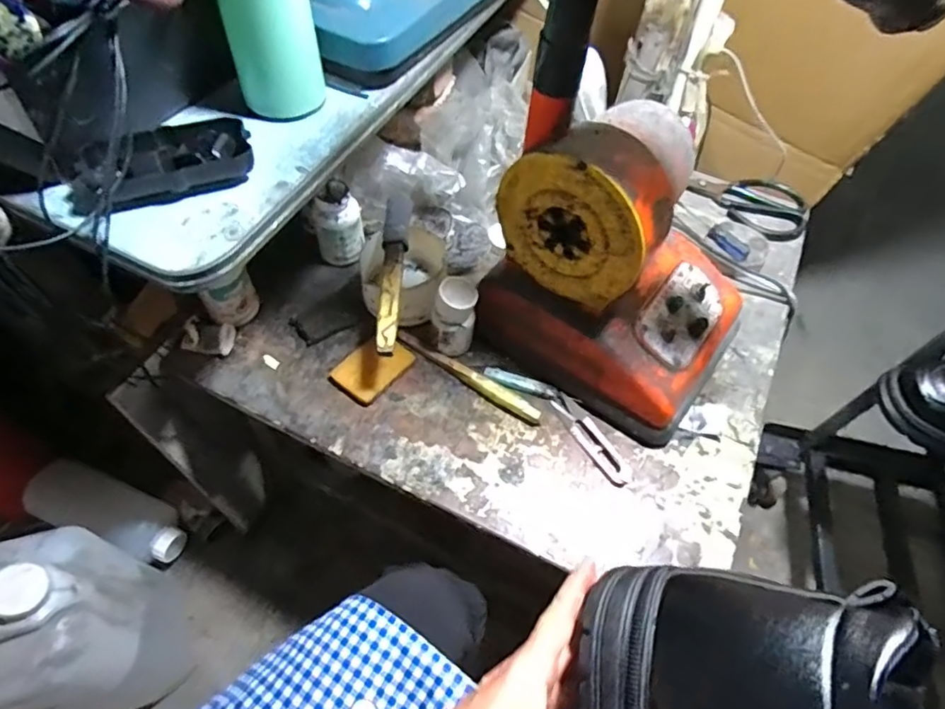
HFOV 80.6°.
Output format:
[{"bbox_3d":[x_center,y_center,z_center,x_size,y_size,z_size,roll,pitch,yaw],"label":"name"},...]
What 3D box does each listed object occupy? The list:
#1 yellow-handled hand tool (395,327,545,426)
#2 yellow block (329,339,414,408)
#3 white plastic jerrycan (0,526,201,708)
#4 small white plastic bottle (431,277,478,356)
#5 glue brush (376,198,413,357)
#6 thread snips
[{"bbox_3d":[-0.005,0.020,0.551,0.164,0.011,0.017,31,61,16],"label":"yellow-handled hand tool"},{"bbox_3d":[-0.098,0.012,0.543,0.048,0.011,0.071,40,73,14],"label":"yellow block"},{"bbox_3d":[-0.475,0.320,0.609,0.227,0.346,0.154,-12,59,-11],"label":"white plastic jerrycan"},{"bbox_3d":[-0.018,-0.036,0.545,0.040,0.080,0.042,2,57,-2],"label":"small white plastic bottle"},{"bbox_3d":[-0.076,-0.078,0.526,0.023,0.020,0.177,2,57,-2],"label":"glue brush"},{"bbox_3d":[0.112,0.080,0.527,0.024,0.006,0.101,-27,63,-20],"label":"thread snips"}]

